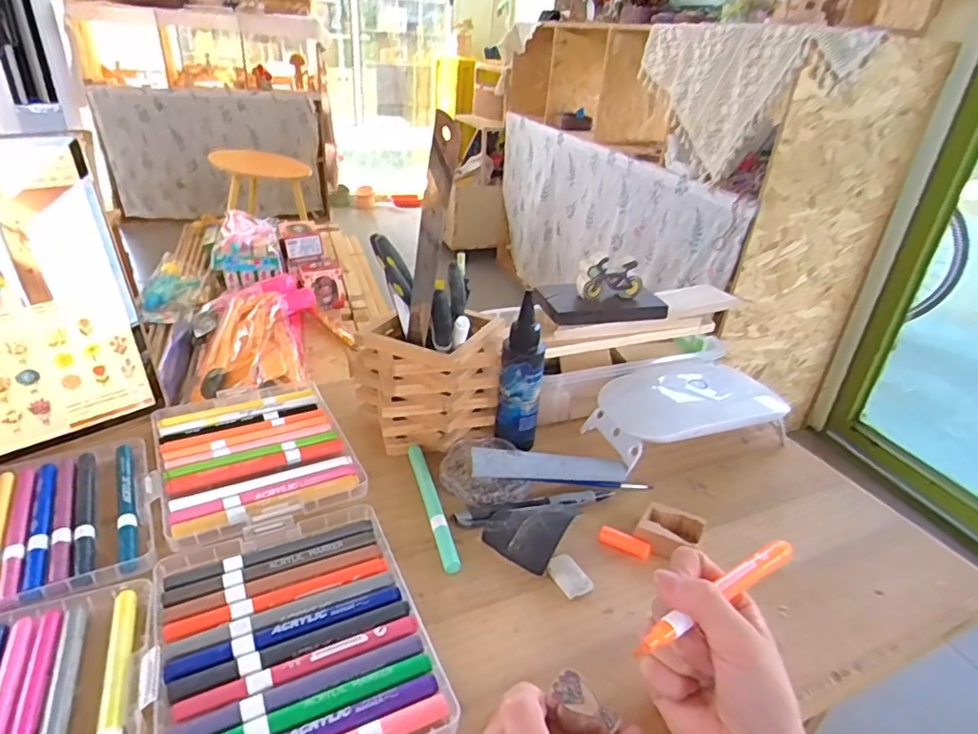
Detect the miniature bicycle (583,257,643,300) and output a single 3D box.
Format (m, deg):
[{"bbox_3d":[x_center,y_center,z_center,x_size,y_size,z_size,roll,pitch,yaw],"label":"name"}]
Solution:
[{"bbox_3d":[0.127,-0.088,0.586,0.062,0.040,0.016,-1,31,-9],"label":"miniature bicycle"}]

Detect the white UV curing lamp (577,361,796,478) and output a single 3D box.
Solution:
[{"bbox_3d":[0.190,0.046,0.568,0.181,0.058,0.089,-7,32,-19],"label":"white UV curing lamp"}]

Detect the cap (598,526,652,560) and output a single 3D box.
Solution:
[{"bbox_3d":[0.104,0.135,0.447,0.040,0.008,0.013,17,33,20],"label":"cap"}]

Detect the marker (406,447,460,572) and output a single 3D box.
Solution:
[{"bbox_3d":[-0.046,0.110,0.473,0.014,0.009,0.139,-6,32,-18],"label":"marker"}]

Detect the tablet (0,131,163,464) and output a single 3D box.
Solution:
[{"bbox_3d":[-0.377,-0.054,0.474,0.157,0.242,0.008,-24,24,-39],"label":"tablet"}]

